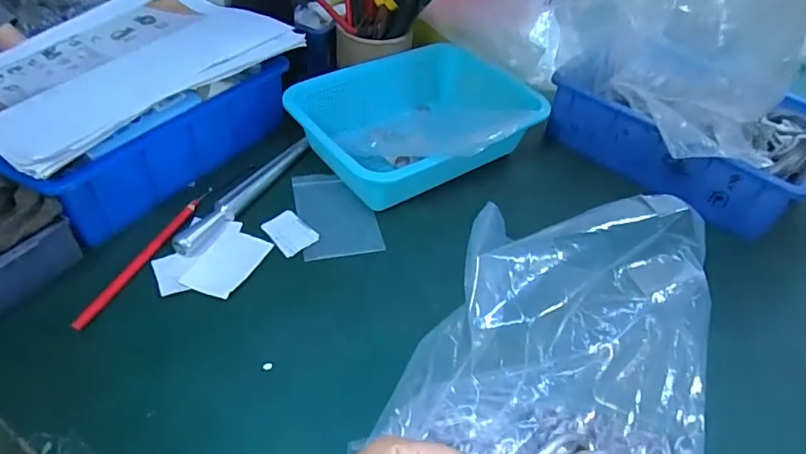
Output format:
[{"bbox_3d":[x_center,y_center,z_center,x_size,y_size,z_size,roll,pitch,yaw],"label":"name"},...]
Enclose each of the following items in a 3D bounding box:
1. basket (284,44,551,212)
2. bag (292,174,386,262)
[{"bbox_3d":[0.018,-0.122,0.617,0.263,0.071,0.194,-27,54,-29],"label":"basket"},{"bbox_3d":[-0.071,-0.017,0.552,0.080,0.005,0.126,-7,47,-13],"label":"bag"}]

